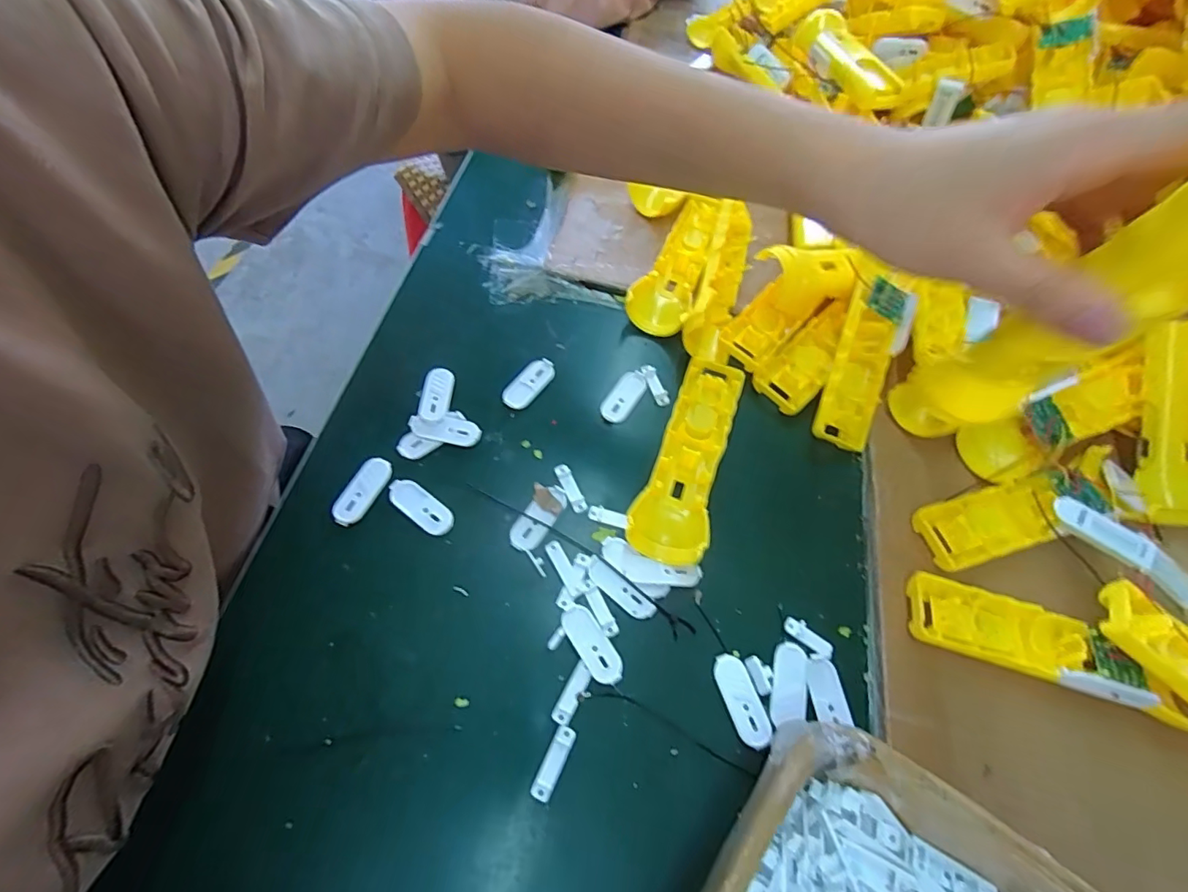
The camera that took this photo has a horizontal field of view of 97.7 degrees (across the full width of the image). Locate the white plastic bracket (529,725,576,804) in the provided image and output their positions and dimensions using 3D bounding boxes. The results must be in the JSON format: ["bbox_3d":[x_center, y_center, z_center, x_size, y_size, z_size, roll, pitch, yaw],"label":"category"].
[{"bbox_3d":[-0.023,0.176,0.288,0.012,0.004,0.037,24,64,9],"label":"white plastic bracket"}]

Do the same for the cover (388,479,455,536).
[{"bbox_3d":[-0.118,0.041,0.355,0.052,0.004,0.020,35,66,15],"label":"cover"}]

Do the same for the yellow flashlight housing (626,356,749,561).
[{"bbox_3d":[0.068,0.004,0.374,0.052,0.022,0.161,16,63,6],"label":"yellow flashlight housing"}]

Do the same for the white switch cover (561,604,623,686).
[{"bbox_3d":[-0.001,0.121,0.318,0.020,0.004,0.050,-32,68,-18],"label":"white switch cover"}]

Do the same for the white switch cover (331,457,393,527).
[{"bbox_3d":[-0.159,0.030,0.355,0.021,0.004,0.051,25,64,10],"label":"white switch cover"}]

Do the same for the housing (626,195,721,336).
[{"bbox_3d":[0.078,-0.161,0.459,0.047,0.025,0.148,24,64,10],"label":"housing"}]

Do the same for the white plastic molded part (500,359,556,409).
[{"bbox_3d":[-0.051,-0.049,0.409,0.021,0.004,0.051,34,66,14],"label":"white plastic molded part"}]

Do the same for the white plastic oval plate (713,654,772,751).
[{"bbox_3d":[0.087,0.150,0.307,0.019,0.005,0.050,-18,65,-12],"label":"white plastic oval plate"}]

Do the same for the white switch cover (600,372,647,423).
[{"bbox_3d":[0.024,-0.039,0.407,0.022,0.004,0.048,32,65,13],"label":"white switch cover"}]

